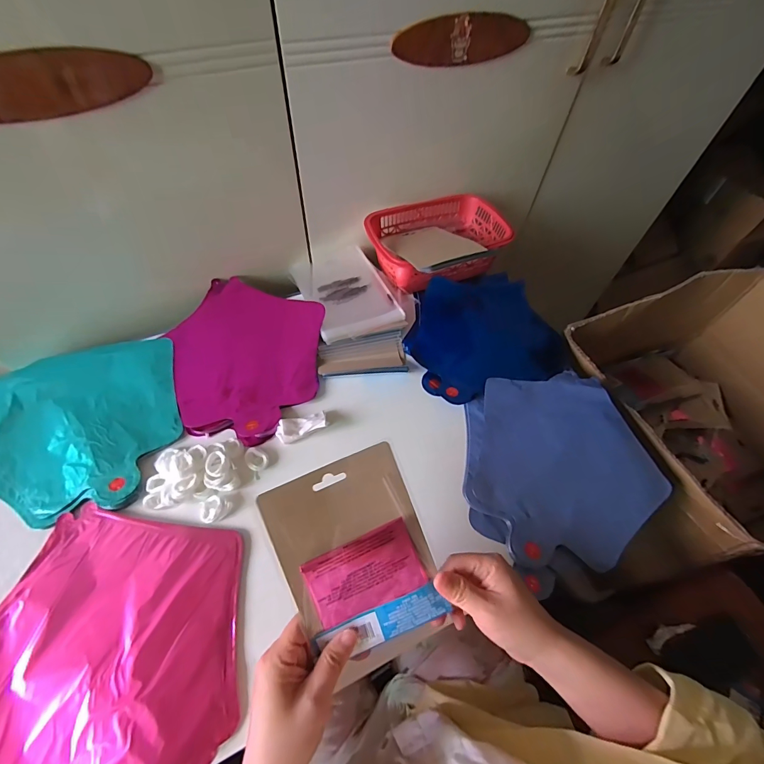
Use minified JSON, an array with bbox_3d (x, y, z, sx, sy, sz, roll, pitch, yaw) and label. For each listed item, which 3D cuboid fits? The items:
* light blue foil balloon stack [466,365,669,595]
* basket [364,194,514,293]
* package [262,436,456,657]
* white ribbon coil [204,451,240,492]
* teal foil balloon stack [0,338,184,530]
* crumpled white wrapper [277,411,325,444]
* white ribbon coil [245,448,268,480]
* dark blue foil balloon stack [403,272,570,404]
[{"bbox_3d":[0.208,0.088,0.447,0.256,0.021,0.218,-33,63,-23],"label":"light blue foil balloon stack"},{"bbox_3d":[0.080,-0.230,0.602,0.209,0.060,0.148,-19,59,-15],"label":"basket"},{"bbox_3d":[-0.019,0.138,0.302,0.112,0.009,0.148,-20,89,-13],"label":"package"},{"bbox_3d":[-0.179,0.100,0.409,0.031,0.022,0.040,-29,62,-21],"label":"white ribbon coil"},{"bbox_3d":[-0.376,0.051,0.441,0.248,0.010,0.226,-13,57,-12],"label":"teal foil balloon stack"},{"bbox_3d":[-0.096,0.055,0.447,0.059,0.018,0.028,-11,57,-11],"label":"crumpled white wrapper"},{"bbox_3d":[-0.143,0.090,0.428,0.023,0.009,0.032,-35,64,-24],"label":"white ribbon coil"},{"bbox_3d":[0.151,-0.080,0.566,0.252,0.039,0.223,-12,57,-21],"label":"dark blue foil balloon stack"}]

